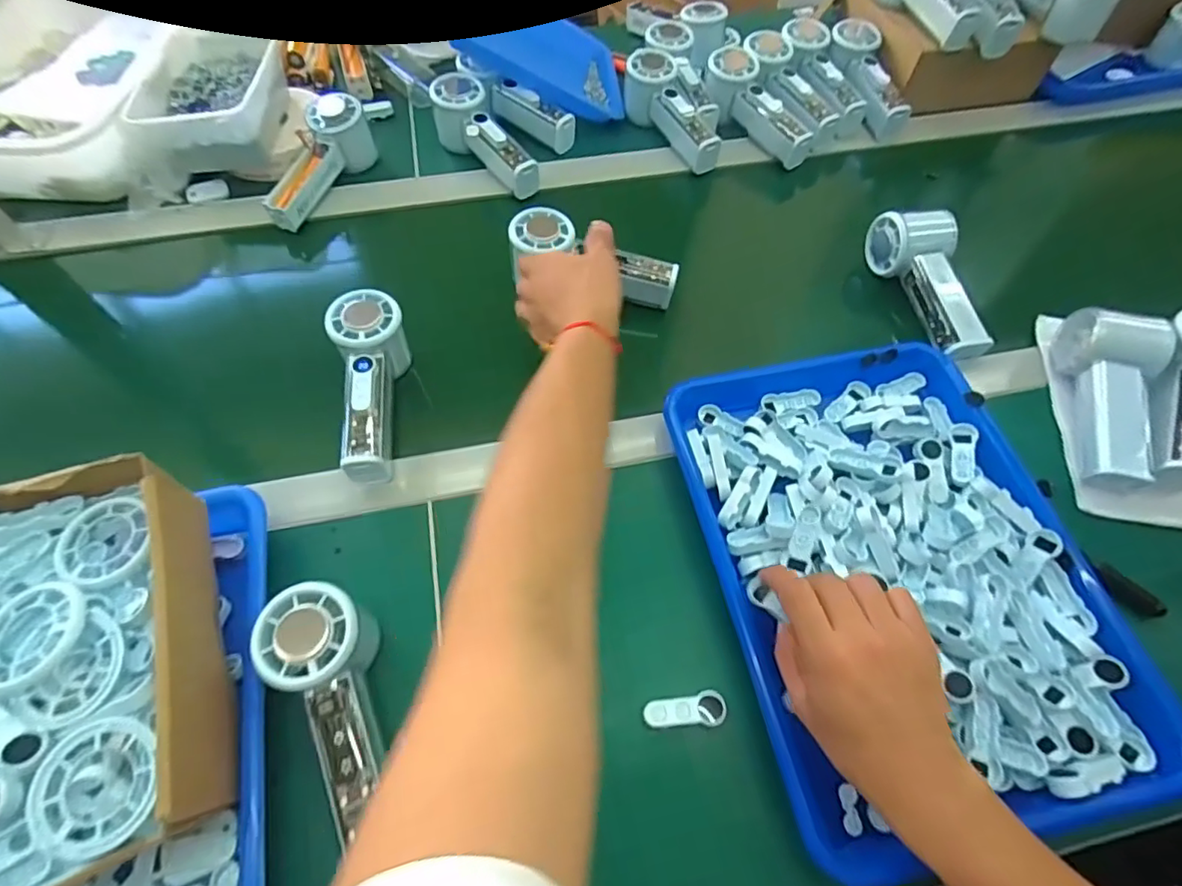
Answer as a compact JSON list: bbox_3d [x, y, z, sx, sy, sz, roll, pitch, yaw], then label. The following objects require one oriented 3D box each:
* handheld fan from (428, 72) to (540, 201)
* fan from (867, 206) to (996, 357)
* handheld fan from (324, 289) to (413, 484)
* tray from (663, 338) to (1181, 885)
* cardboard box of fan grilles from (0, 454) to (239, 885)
[{"bbox_3d":[-0.113,-0.327,0.606,0.056,0.056,0.162,-37,81,-20],"label":"handheld fan"},{"bbox_3d":[0.317,-0.151,0.516,0.051,0.054,0.149,-14,61,-9],"label":"fan"},{"bbox_3d":[-0.170,-0.045,0.449,0.052,0.058,0.153,-12,61,-8],"label":"handheld fan"},{"bbox_3d":[0.206,0.077,0.391,0.243,0.038,0.329,-10,61,-7],"label":"tray"},{"bbox_3d":[-0.322,0.138,0.317,0.204,0.086,0.216,-17,62,-11],"label":"cardboard box of fan grilles"}]

